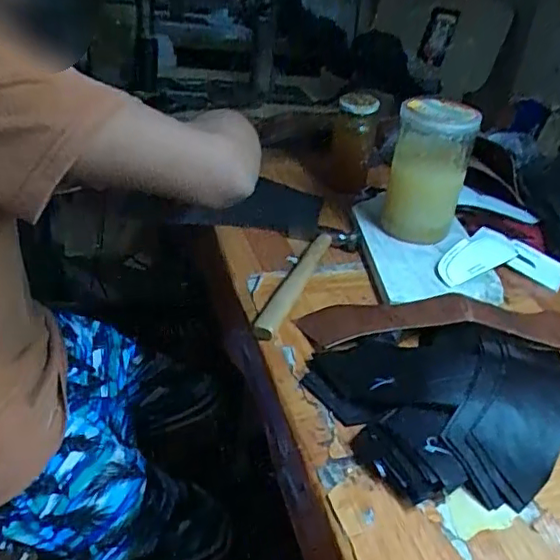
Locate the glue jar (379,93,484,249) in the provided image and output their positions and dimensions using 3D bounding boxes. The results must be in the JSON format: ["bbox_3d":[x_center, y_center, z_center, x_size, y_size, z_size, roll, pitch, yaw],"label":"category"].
[{"bbox_3d":[0.189,-0.138,0.752,0.092,0.158,0.080,13,33,11],"label":"glue jar"}]

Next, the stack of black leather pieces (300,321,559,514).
[{"bbox_3d":[0.169,0.107,0.522,0.247,0.030,0.182,-3,33,-17],"label":"stack of black leather pieces"}]

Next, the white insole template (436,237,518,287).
[{"bbox_3d":[0.241,-0.028,0.738,0.138,0.007,0.056,-24,52,-33],"label":"white insole template"}]

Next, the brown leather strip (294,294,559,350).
[{"bbox_3d":[0.191,0.041,0.625,0.332,0.027,0.074,3,32,-9],"label":"brown leather strip"}]

